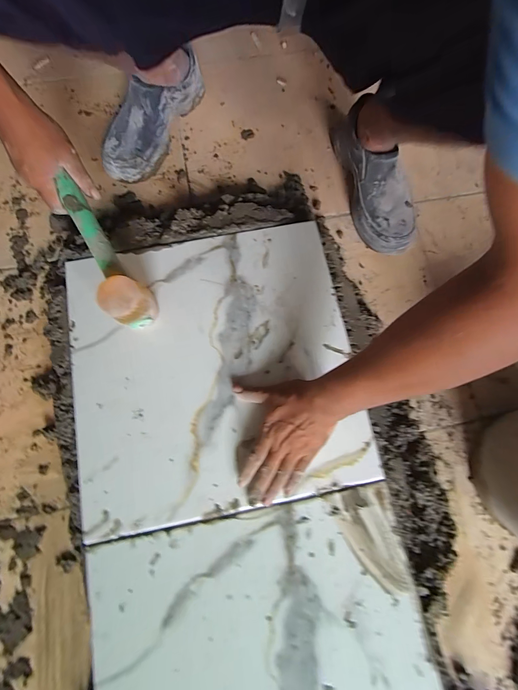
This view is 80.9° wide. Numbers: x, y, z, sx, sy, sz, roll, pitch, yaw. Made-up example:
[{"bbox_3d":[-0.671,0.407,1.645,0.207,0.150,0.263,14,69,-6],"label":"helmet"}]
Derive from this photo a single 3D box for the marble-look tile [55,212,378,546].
[{"bbox_3d":[-0.067,0.026,0.437,0.391,0.013,0.390,-11,79,-3],"label":"marble-look tile"}]

